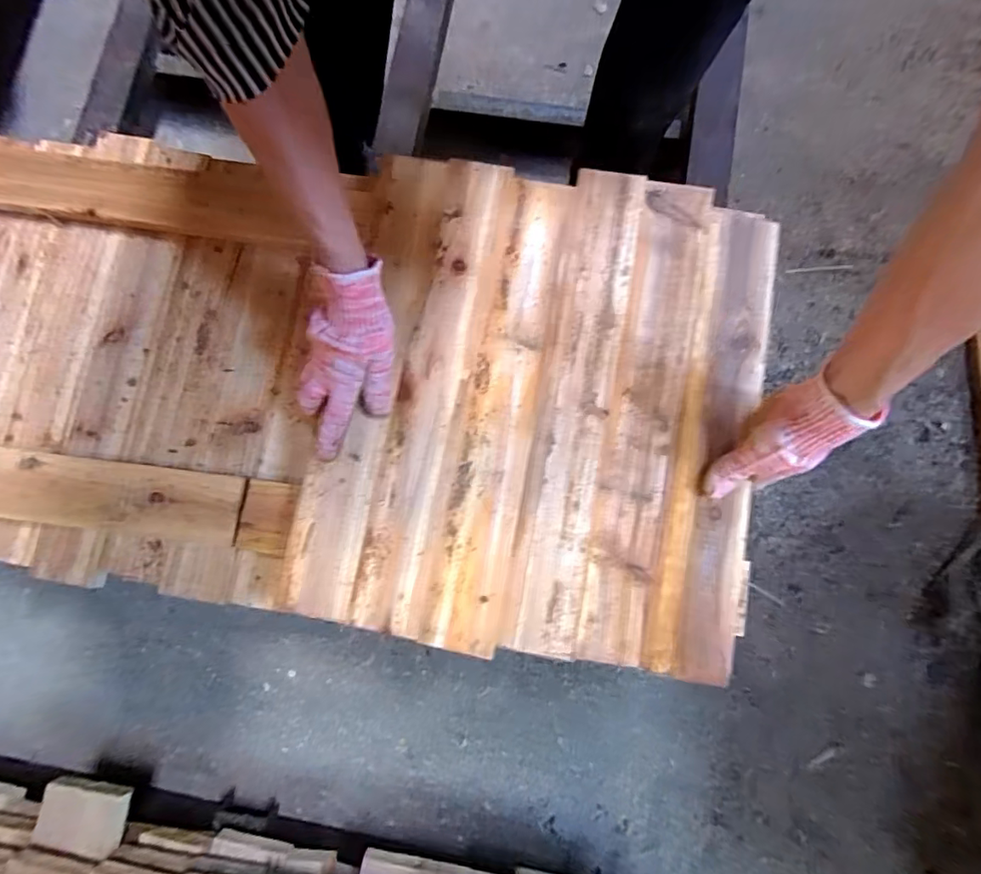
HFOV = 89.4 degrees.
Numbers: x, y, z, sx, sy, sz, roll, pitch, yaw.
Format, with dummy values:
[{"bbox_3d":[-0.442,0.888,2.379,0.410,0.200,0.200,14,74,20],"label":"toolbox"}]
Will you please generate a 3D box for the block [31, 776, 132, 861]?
[{"bbox_3d":[-0.420,0.387,0.505,0.085,0.028,0.055,10,81,6],"label":"block"}]

